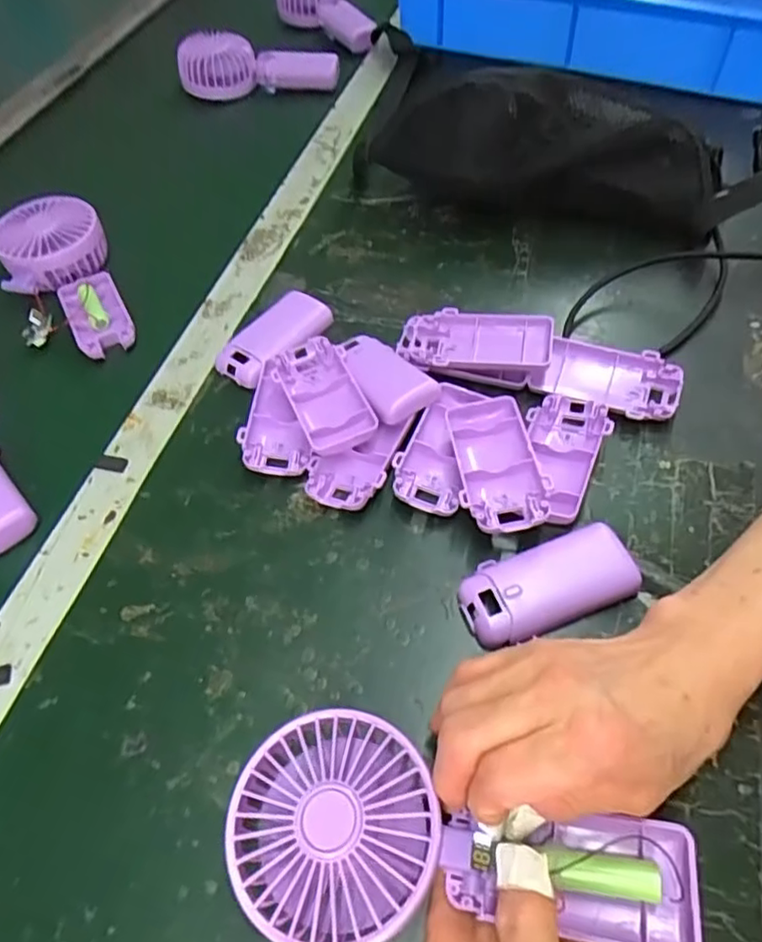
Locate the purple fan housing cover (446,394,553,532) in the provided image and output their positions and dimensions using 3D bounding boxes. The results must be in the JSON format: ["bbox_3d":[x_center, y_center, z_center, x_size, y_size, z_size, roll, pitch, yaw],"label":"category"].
[{"bbox_3d":[0.068,-0.008,0.377,0.045,0.017,0.100,-7,55,1],"label":"purple fan housing cover"}]

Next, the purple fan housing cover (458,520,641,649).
[{"bbox_3d":[0.090,0.061,0.345,0.096,0.019,0.044,-19,56,-8],"label":"purple fan housing cover"}]

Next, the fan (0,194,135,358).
[{"bbox_3d":[-0.271,-0.167,0.540,0.089,0.031,0.191,-27,70,-13],"label":"fan"}]

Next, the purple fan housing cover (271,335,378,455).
[{"bbox_3d":[-0.040,-0.051,0.426,0.048,0.015,0.096,-25,57,-11],"label":"purple fan housing cover"}]

